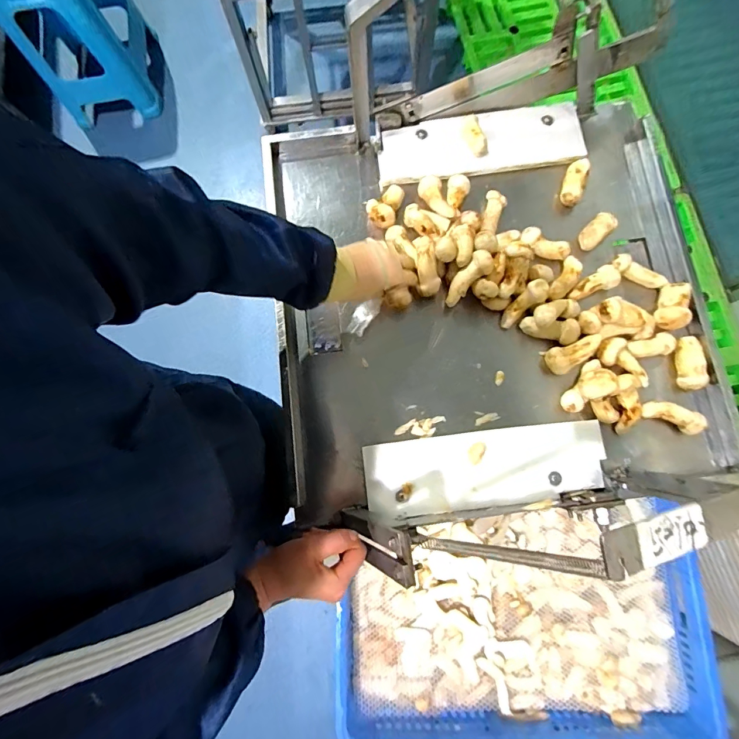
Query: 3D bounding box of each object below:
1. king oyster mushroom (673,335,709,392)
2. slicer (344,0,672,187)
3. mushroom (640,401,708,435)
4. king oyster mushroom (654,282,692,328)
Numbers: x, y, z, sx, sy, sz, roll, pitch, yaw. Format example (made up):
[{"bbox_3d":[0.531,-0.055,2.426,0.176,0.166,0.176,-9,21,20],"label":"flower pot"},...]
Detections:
[{"bbox_3d":[0.436,-0.008,0.540,0.032,0.025,0.072,-3,79,0],"label":"king oyster mushroom"},{"bbox_3d":[0.189,-0.381,0.500,0.409,0.258,0.134,-12,80,-2],"label":"slicer"},{"bbox_3d":[0.402,0.061,0.524,0.075,0.023,0.029,22,80,4],"label":"mushroom"},{"bbox_3d":[0.418,-0.087,0.547,0.038,0.032,0.062,19,80,4],"label":"king oyster mushroom"}]

